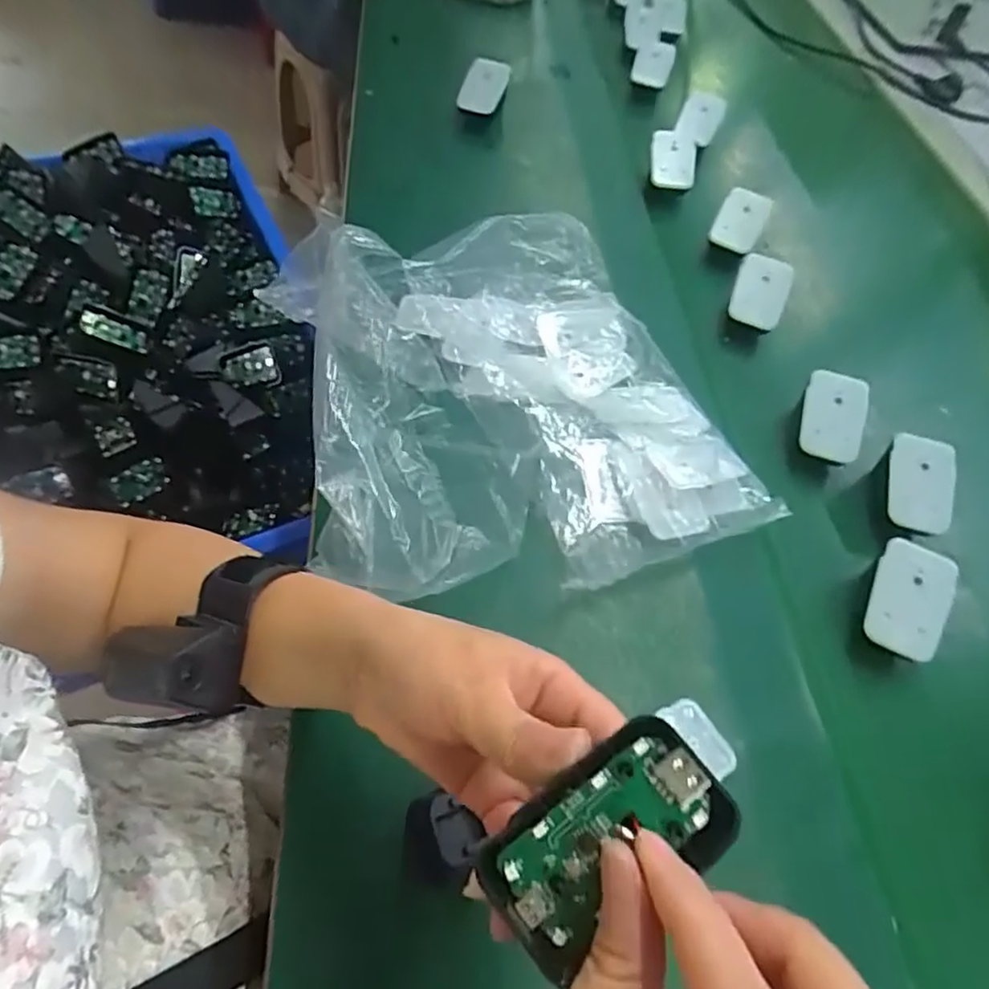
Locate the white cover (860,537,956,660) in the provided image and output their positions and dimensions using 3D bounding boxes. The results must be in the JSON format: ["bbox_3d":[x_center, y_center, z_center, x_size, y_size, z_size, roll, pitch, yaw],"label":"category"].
[{"bbox_3d":[0.255,0.063,0.391,0.045,0.007,0.068,23,77,6],"label":"white cover"}]

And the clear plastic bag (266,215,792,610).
[{"bbox_3d":[0.008,-0.079,0.451,0.277,0.078,0.298,-12,62,-18],"label":"clear plastic bag"}]

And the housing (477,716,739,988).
[{"bbox_3d":[0.032,0.100,0.183,0.071,0.008,0.041,-40,76,-5],"label":"housing"}]

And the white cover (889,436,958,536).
[{"bbox_3d":[0.297,-0.007,0.442,0.044,0.005,0.065,9,86,2],"label":"white cover"}]

